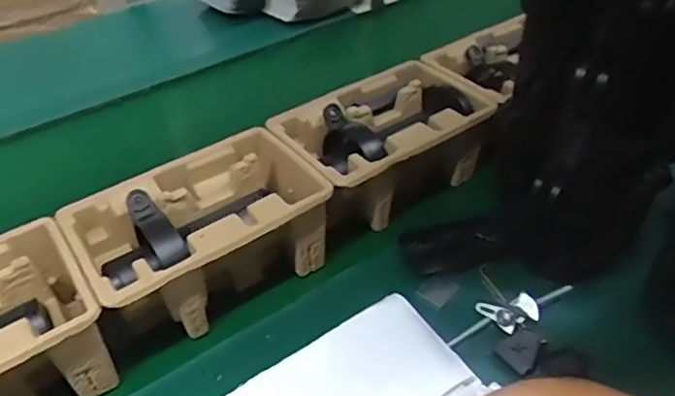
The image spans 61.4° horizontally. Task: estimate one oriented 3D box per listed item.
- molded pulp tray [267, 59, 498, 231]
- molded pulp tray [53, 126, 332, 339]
[{"bbox_3d":[0.060,-0.056,0.653,0.235,0.116,0.143,-22,44,-25],"label":"molded pulp tray"},{"bbox_3d":[-0.130,0.032,0.555,0.228,0.092,0.145,-24,45,-27],"label":"molded pulp tray"}]

